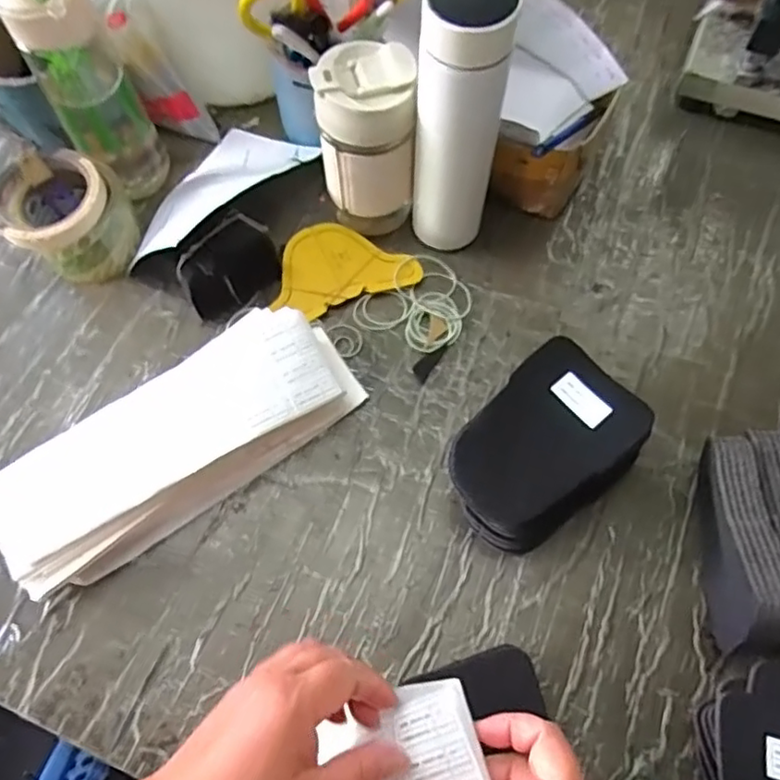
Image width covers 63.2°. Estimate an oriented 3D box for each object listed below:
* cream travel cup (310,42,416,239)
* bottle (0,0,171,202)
[{"bbox_3d":[-0.019,-0.207,0.541,0.075,0.148,0.067,-8,66,-2],"label":"cream travel cup"},{"bbox_3d":[-0.252,-0.259,0.531,0.074,0.242,0.070,-28,68,-11],"label":"bottle"}]

